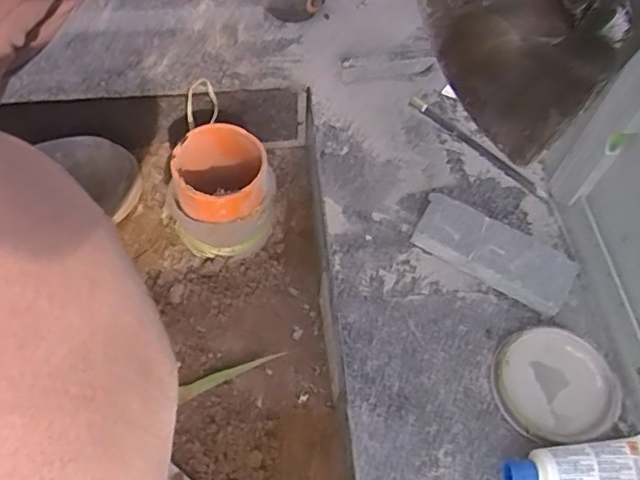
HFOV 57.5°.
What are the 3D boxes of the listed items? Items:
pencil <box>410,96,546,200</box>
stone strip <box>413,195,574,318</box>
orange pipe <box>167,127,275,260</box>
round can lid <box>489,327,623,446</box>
[{"bbox_3d":[0.146,-0.090,0.552,0.012,0.006,0.157,-38,66,-20],"label":"pencil"},{"bbox_3d":[0.143,0.010,0.483,0.130,0.022,0.051,28,64,16],"label":"stone strip"},{"bbox_3d":[-0.083,-0.044,0.551,0.076,0.095,0.077,15,60,7],"label":"orange pipe"},{"bbox_3d":[0.175,0.106,0.435,0.090,0.009,0.085,0,59,0],"label":"round can lid"}]

